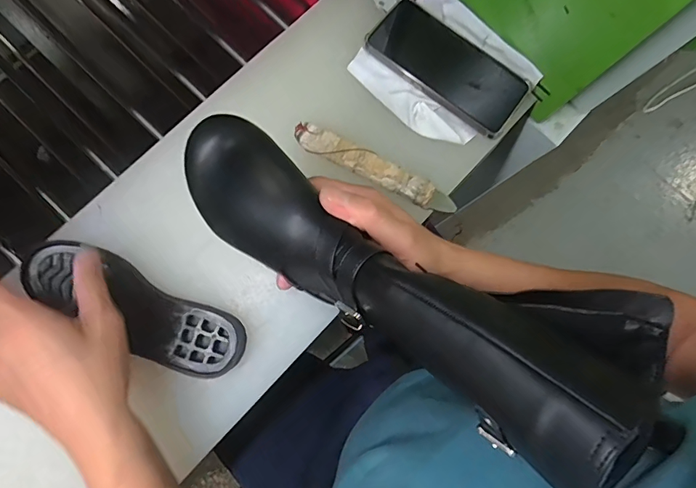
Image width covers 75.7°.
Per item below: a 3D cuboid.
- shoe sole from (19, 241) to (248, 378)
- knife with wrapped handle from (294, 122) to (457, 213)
[{"bbox_3d":[-0.187,0.056,0.397,0.202,0.021,0.059,26,79,5],"label":"shoe sole"},{"bbox_3d":[0.026,-0.073,0.431,0.166,0.019,0.025,26,81,0],"label":"knife with wrapped handle"}]

